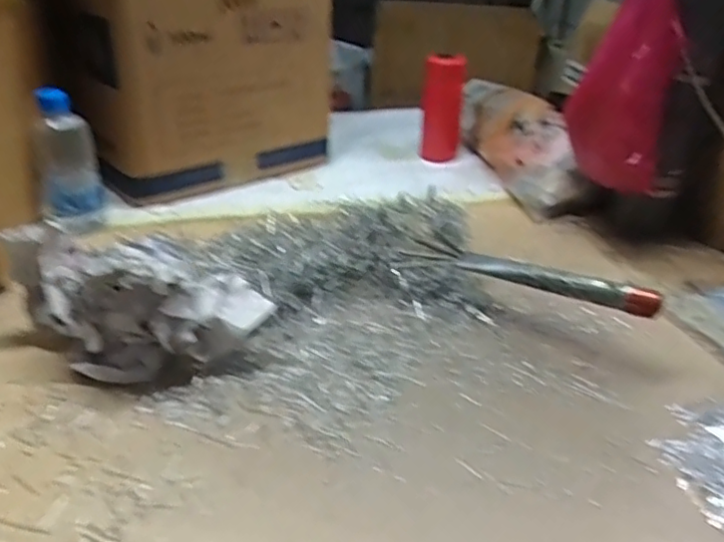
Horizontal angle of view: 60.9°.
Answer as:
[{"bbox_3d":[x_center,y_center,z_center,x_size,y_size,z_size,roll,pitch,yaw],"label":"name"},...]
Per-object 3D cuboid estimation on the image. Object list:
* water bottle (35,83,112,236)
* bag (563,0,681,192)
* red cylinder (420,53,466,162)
[{"bbox_3d":[-0.380,-0.146,0.803,0.073,0.174,0.064,-10,33,-21],"label":"water bottle"},{"bbox_3d":[0.331,-0.252,0.766,0.121,0.299,0.149,13,33,18],"label":"bag"},{"bbox_3d":[0.139,-0.274,1.067,0.070,0.183,0.054,6,30,4],"label":"red cylinder"}]

